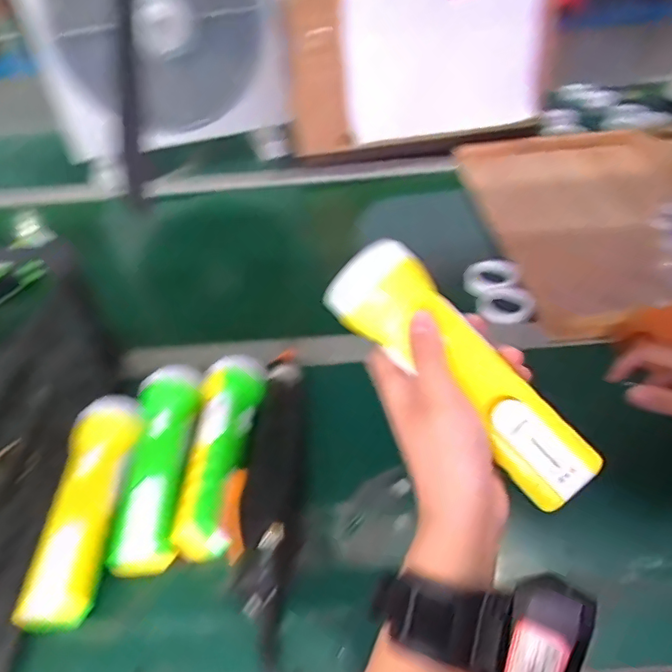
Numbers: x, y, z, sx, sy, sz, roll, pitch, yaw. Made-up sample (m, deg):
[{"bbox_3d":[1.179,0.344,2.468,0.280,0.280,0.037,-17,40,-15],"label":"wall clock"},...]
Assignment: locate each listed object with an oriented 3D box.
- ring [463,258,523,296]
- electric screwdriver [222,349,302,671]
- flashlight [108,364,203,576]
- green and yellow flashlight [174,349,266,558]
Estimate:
[{"bbox_3d":[0.195,-0.075,0.697,0.066,0.022,0.066,-3,40,3],"label":"ring"},{"bbox_3d":[-0.058,0.110,0.463,0.050,0.033,0.285,-4,40,2],"label":"electric screwdriver"},{"bbox_3d":[-0.144,0.106,0.468,0.054,0.053,0.175,-6,40,0],"label":"flashlight"},{"bbox_3d":[-0.097,0.092,0.471,0.048,0.042,0.179,0,41,7],"label":"green and yellow flashlight"}]

